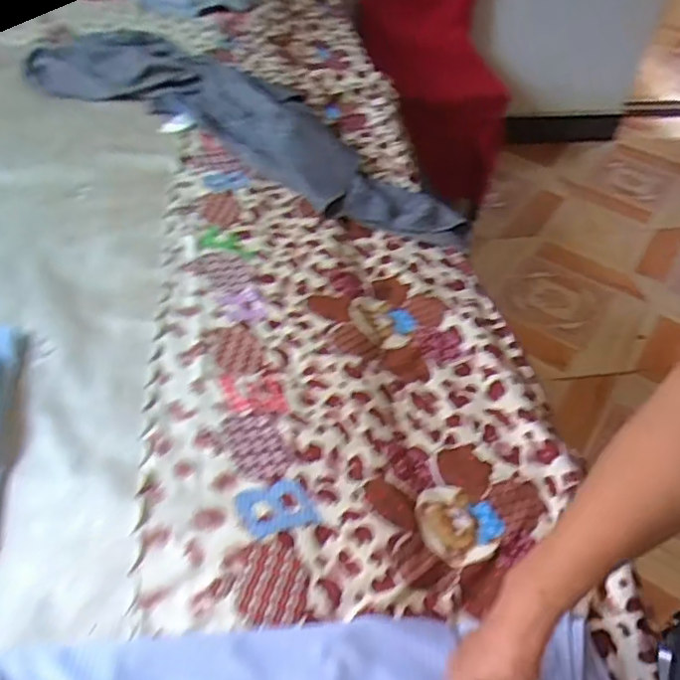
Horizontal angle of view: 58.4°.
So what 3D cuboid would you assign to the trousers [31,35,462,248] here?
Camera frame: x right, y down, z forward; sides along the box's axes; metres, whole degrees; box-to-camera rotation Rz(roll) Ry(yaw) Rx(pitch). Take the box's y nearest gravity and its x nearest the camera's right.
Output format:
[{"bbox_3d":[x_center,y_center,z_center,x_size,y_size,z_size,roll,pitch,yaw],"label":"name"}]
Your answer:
[{"bbox_3d":[-0.190,-0.398,1.056,0.892,0.081,0.194,28,51,19],"label":"trousers"}]

